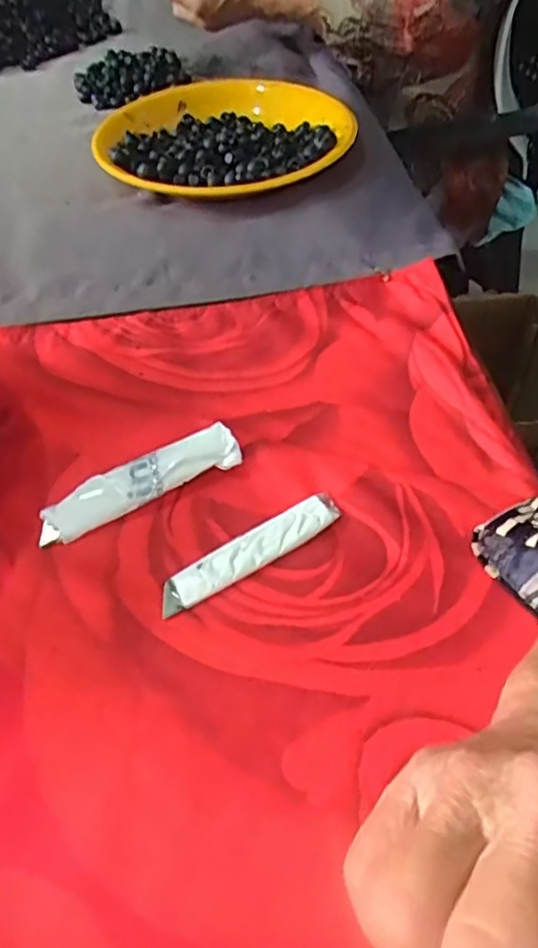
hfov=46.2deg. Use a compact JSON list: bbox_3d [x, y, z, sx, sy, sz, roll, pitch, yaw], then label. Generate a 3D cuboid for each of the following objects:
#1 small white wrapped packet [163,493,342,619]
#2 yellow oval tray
[{"bbox_3d":[-0.008,0.040,0.335,0.107,0.008,0.020,-26,55,-18],"label":"small white wrapped packet"},{"bbox_3d":[-0.042,-0.313,0.605,0.232,0.046,0.216,7,52,7],"label":"yellow oval tray"}]

